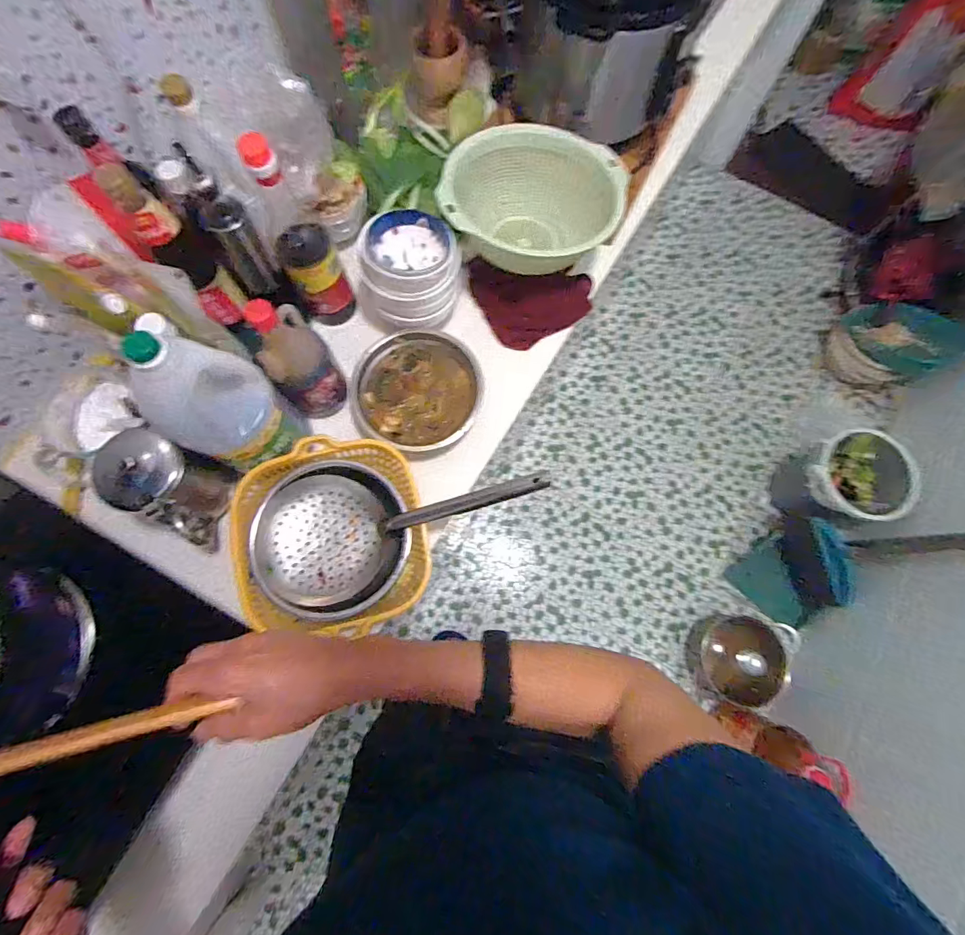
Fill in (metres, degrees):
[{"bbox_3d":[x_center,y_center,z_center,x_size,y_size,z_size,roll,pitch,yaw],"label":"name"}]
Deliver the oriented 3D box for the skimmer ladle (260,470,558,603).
[{"bbox_3d":[-0.101,0.067,0.558,0.369,0.076,0.176,-13,76,9],"label":"skimmer ladle"}]

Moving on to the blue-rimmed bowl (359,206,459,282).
[{"bbox_3d":[-0.099,-0.303,0.626,0.128,0.046,0.113,-2,76,-1],"label":"blue-rimmed bowl"}]

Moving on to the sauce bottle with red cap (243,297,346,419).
[{"bbox_3d":[-0.236,-0.134,0.575,0.088,0.208,0.068,-40,80,-10],"label":"sauce bottle with red cap"}]

